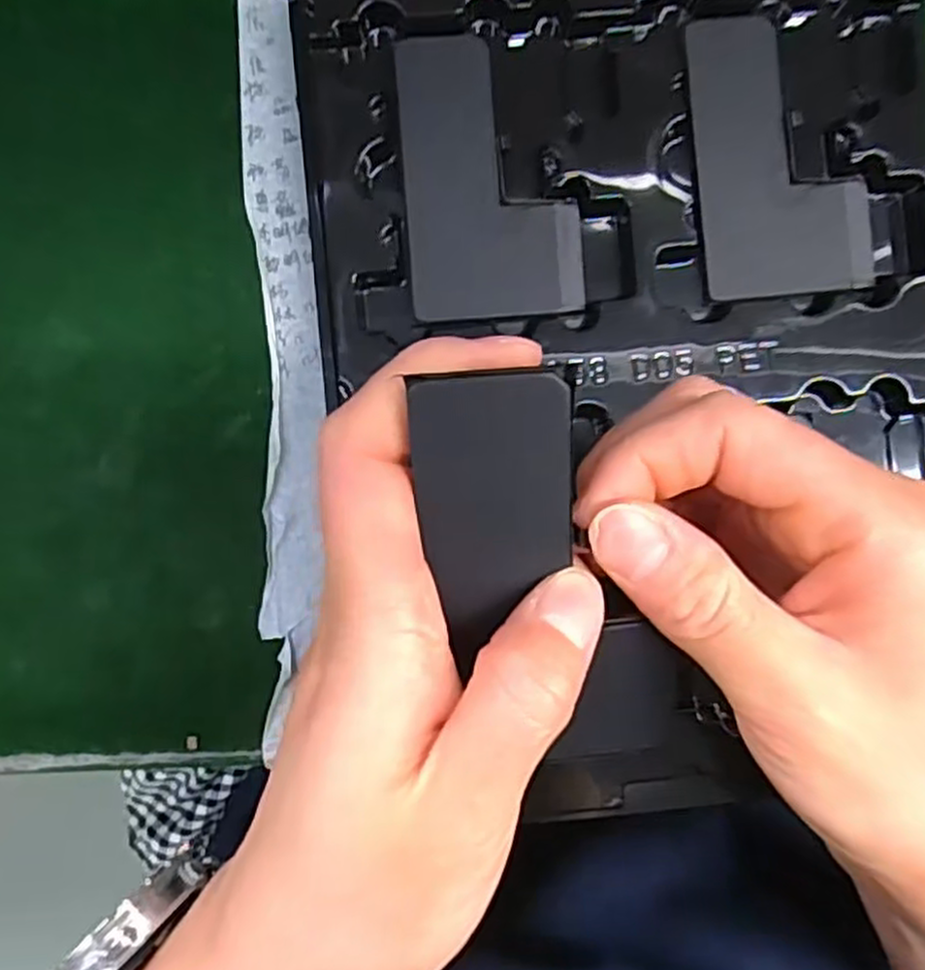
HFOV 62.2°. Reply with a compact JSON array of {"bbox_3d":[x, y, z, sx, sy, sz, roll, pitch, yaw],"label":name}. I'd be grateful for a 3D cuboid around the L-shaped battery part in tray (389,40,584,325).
[{"bbox_3d":[0.009,-0.104,0.259,0.057,0.004,0.094,-5,90,-1],"label":"L-shaped battery part in tray"}]

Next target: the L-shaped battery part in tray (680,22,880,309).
[{"bbox_3d":[0.108,-0.112,0.261,0.057,0.004,0.094,-7,90,-1],"label":"L-shaped battery part in tray"}]

